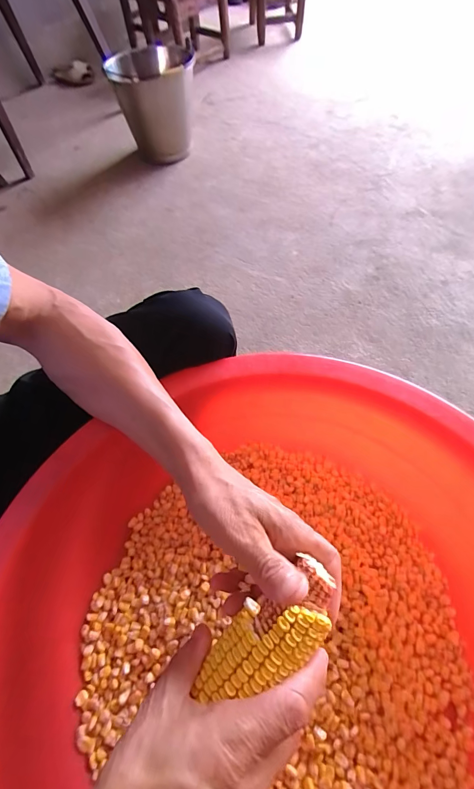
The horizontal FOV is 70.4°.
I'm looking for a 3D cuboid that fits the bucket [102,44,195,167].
[{"bbox_3d":[-0.274,-0.994,1.182,0.260,0.287,0.260,-2,63,4],"label":"bucket"}]

